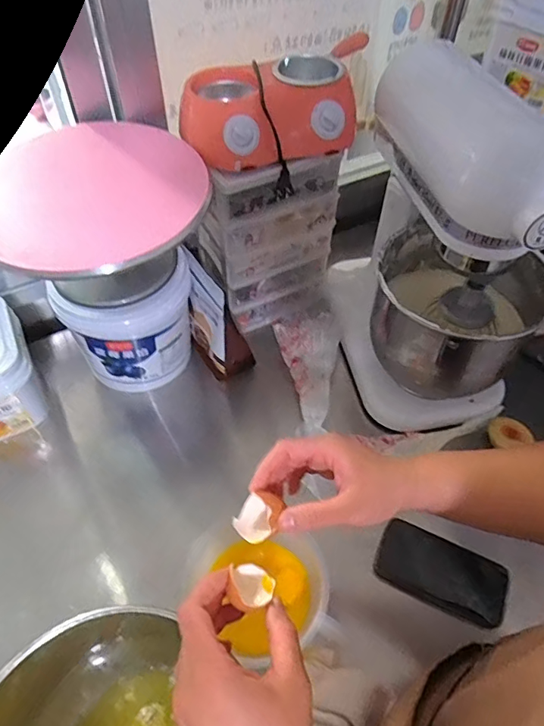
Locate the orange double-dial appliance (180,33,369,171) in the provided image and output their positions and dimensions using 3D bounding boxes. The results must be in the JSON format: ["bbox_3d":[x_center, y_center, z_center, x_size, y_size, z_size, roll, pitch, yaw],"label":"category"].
[{"bbox_3d":[0.000,-0.351,0.656,0.242,0.093,0.139,-15,53,-13],"label":"orange double-dial appliance"}]

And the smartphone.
[{"bbox_3d":[0.211,0.262,0.602,0.156,0.005,0.078,22,77,13],"label":"smartphone"}]

